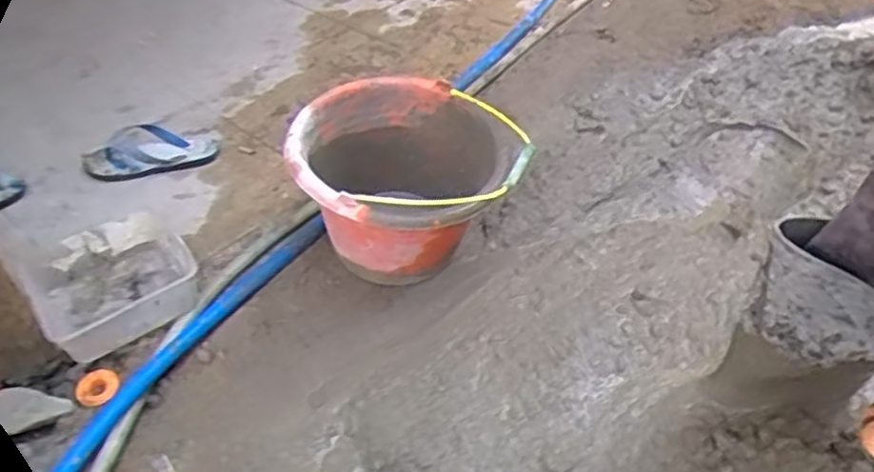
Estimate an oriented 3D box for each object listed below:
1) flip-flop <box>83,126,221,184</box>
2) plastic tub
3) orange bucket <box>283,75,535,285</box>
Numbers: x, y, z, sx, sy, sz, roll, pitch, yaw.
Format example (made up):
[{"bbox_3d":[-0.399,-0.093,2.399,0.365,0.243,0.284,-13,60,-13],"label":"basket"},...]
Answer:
[{"bbox_3d":[-0.503,-0.150,1.283,0.224,0.041,0.133,-18,44,-12],"label":"flip-flop"},{"bbox_3d":[-0.459,0.058,1.029,0.208,0.058,0.223,-27,46,-24],"label":"plastic tub"},{"bbox_3d":[-0.040,-0.061,1.016,0.279,0.207,0.269,-3,41,2],"label":"orange bucket"}]

